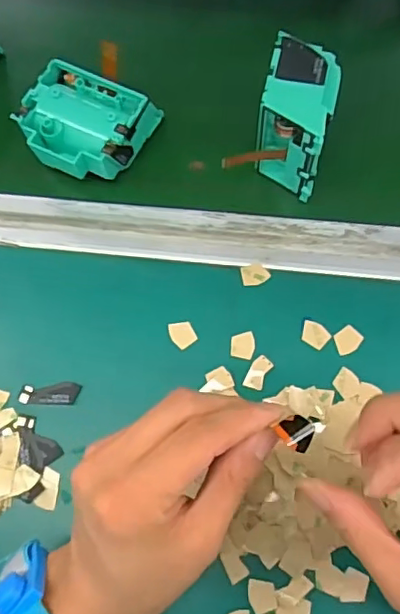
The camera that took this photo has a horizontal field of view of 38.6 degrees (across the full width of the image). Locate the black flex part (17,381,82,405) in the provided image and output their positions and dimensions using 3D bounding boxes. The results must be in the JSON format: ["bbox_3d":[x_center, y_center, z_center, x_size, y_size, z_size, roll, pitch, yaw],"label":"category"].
[{"bbox_3d":[-0.091,0.052,0.347,0.036,0.004,0.014,-1,72,2],"label":"black flex part"}]

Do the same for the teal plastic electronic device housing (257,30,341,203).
[{"bbox_3d":[0.060,-0.117,0.363,0.042,0.068,0.068,13,73,7],"label":"teal plastic electronic device housing"}]

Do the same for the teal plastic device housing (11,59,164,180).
[{"bbox_3d":[-0.077,-0.122,0.392,0.079,0.041,0.071,22,74,9],"label":"teal plastic device housing"}]

